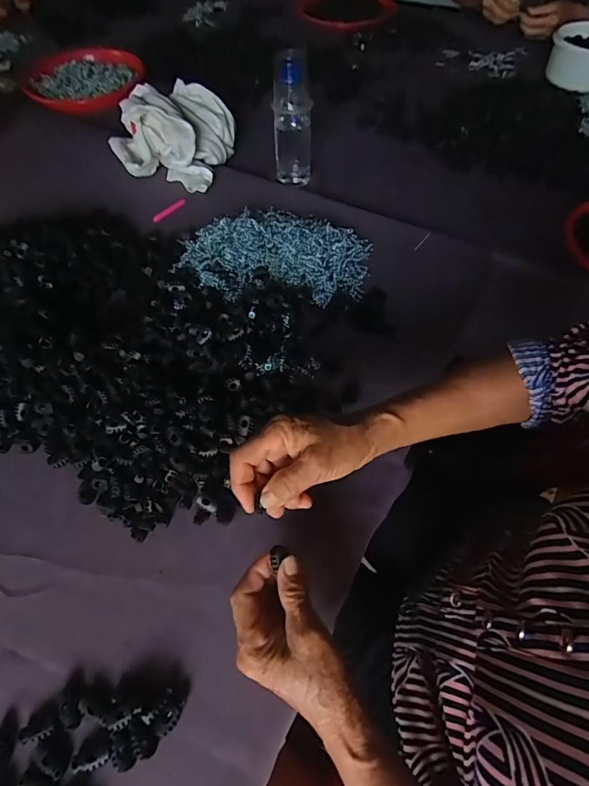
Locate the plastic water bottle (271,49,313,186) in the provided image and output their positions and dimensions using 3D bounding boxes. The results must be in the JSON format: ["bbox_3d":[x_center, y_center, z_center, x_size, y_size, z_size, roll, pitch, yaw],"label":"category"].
[{"bbox_3d":[-0.003,-0.428,0.673,0.060,0.171,0.059,0,59,1],"label":"plastic water bottle"}]

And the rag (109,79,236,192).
[{"bbox_3d":[-0.208,-0.445,0.719,0.193,0.091,0.182,19,61,12],"label":"rag"}]

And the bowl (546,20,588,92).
[{"bbox_3d":[0.606,-0.692,0.870,0.157,0.076,0.182,27,63,16],"label":"bowl"}]

